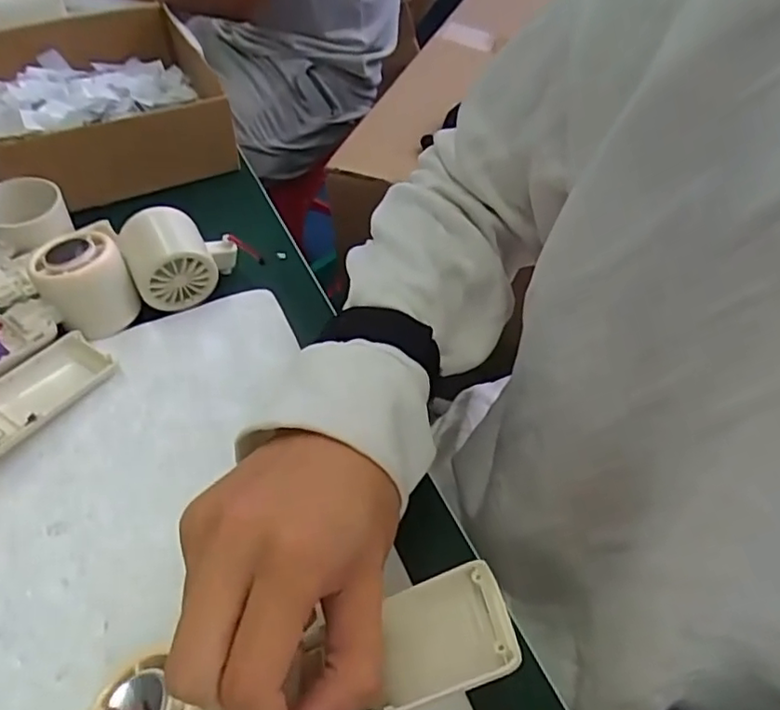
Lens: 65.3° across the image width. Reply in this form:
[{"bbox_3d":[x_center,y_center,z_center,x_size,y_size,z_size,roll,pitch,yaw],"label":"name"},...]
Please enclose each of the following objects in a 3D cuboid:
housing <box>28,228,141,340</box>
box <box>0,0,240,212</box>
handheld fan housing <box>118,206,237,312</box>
[{"bbox_3d":[-0.208,-0.050,0.418,0.053,0.055,0.048,-31,58,-24],"label":"housing"},{"bbox_3d":[-0.266,-0.223,0.548,0.208,0.073,0.214,-17,54,-15],"label":"box"},{"bbox_3d":[-0.151,-0.074,0.442,0.074,0.049,0.055,-21,55,-18],"label":"handheld fan housing"}]

